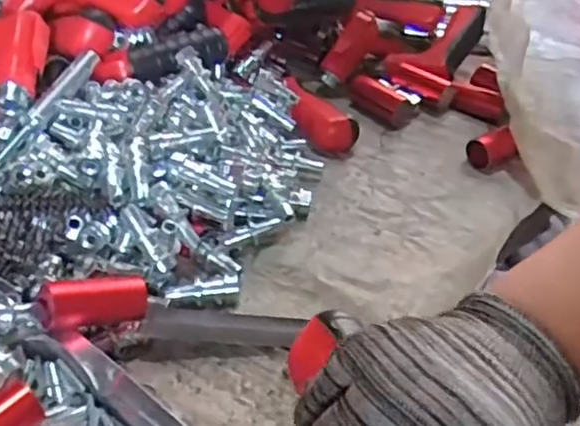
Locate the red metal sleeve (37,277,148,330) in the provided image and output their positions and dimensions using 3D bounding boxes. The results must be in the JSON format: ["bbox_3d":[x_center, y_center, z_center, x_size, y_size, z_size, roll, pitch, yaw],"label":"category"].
[{"bbox_3d":[-0.120,0.053,0.413,0.064,0.027,0.021,-2,39,-29],"label":"red metal sleeve"}]

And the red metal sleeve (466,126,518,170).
[{"bbox_3d":[0.183,-0.057,0.609,0.040,0.031,0.025,-13,44,-20],"label":"red metal sleeve"}]

